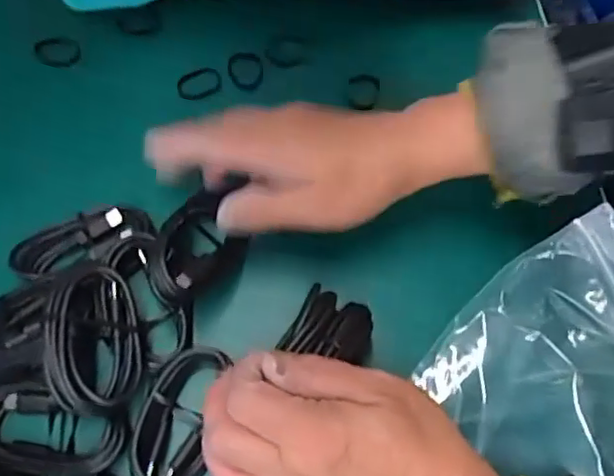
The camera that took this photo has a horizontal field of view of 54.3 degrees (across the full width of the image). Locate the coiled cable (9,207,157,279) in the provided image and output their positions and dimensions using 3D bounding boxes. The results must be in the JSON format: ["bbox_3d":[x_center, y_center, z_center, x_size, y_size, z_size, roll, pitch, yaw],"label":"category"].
[{"bbox_3d":[-0.124,0.001,0.331,0.073,0.022,0.037,-34,72,-16],"label":"coiled cable"}]

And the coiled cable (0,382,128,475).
[{"bbox_3d":[-0.126,0.096,0.295,0.072,0.016,0.037,18,66,5],"label":"coiled cable"}]

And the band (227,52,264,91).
[{"bbox_3d":[-0.041,-0.112,0.401,0.024,0.004,0.029,-3,66,-4],"label":"band"}]

